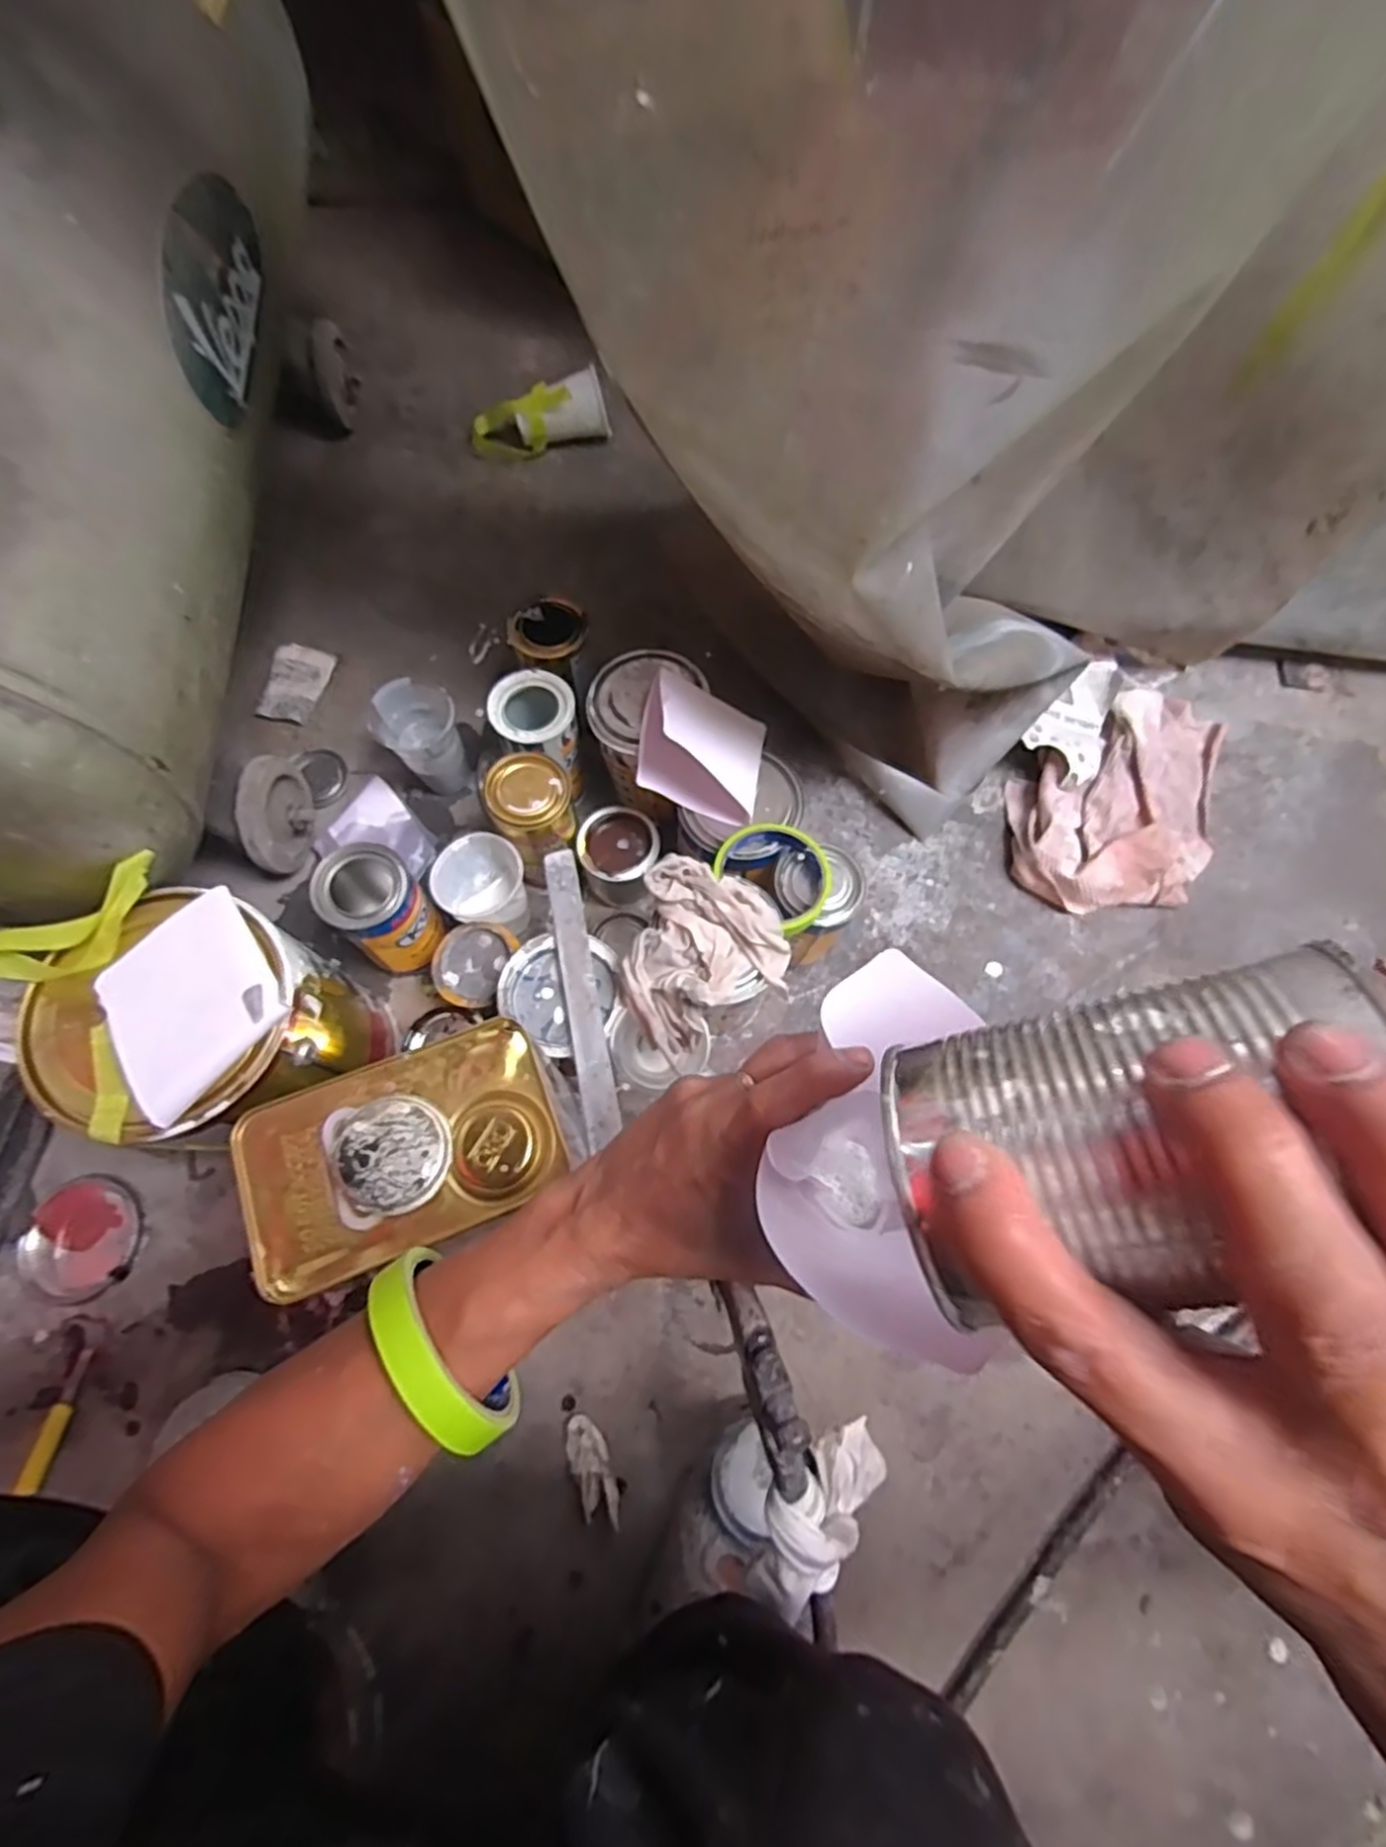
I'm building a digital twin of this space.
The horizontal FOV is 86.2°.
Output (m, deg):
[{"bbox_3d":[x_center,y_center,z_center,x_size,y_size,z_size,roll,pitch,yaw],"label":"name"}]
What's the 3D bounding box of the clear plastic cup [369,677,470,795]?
[{"bbox_3d":[-0.256,-0.172,0.717,0.071,0.110,0.076,0,69,-1],"label":"clear plastic cup"}]

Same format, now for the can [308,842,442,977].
[{"bbox_3d":[-0.262,-0.006,0.641,0.072,0.137,0.069,0,69,-1],"label":"can"}]

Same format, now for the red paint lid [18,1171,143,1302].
[{"bbox_3d":[-0.501,0.259,0.607,0.088,0.010,0.093,0,69,-1],"label":"red paint lid"}]

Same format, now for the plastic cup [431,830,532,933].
[{"bbox_3d":[-0.184,-0.028,0.661,0.076,0.088,0.071,-37,75,-14],"label":"plastic cup"}]

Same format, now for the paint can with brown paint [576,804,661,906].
[{"bbox_3d":[-0.068,-0.061,0.699,0.071,0.068,0.071,0,69,-1],"label":"paint can with brown paint"}]

